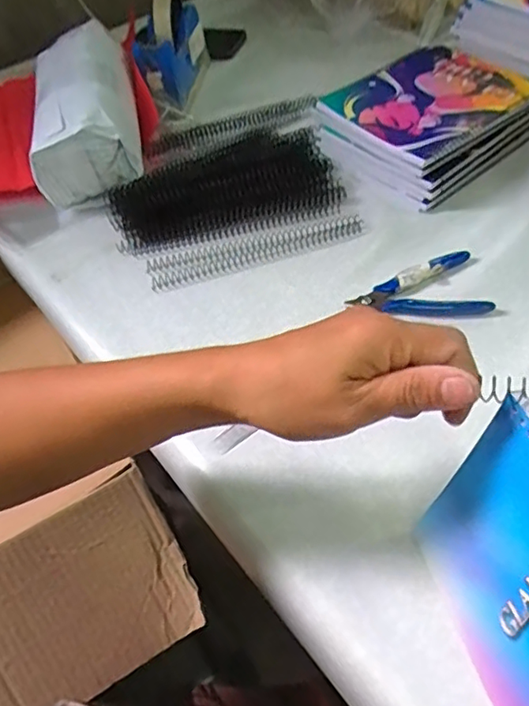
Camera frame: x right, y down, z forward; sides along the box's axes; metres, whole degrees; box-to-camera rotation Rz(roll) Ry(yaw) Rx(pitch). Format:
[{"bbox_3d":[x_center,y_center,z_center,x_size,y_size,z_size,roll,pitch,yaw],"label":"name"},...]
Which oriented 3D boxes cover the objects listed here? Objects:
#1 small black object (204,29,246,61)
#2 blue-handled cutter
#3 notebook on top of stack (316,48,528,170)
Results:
[{"bbox_3d":[-0.058,-0.456,0.811,0.043,0.027,0.090,23,57,22],"label":"small black object"},{"bbox_3d":[0.132,-0.056,0.487,0.113,0.015,0.064,-9,52,-1],"label":"blue-handled cutter"},{"bbox_3d":[0.177,-0.268,0.586,0.195,0.014,0.147,-34,56,-20],"label":"notebook on top of stack"}]

